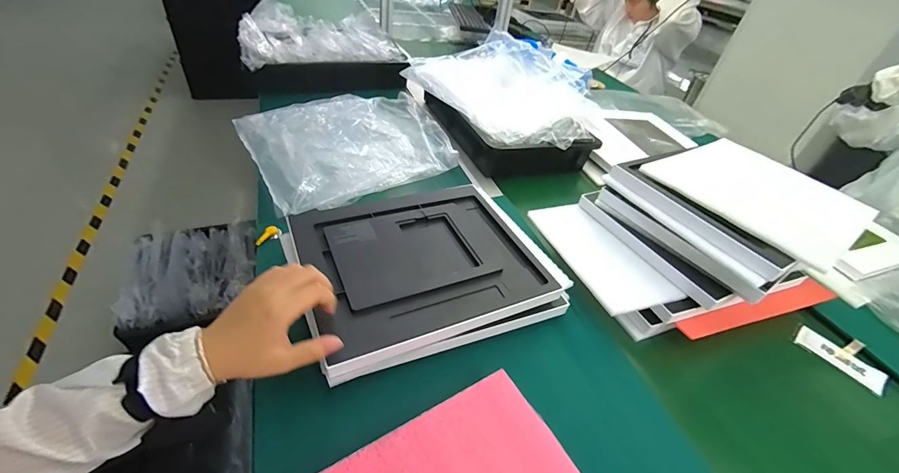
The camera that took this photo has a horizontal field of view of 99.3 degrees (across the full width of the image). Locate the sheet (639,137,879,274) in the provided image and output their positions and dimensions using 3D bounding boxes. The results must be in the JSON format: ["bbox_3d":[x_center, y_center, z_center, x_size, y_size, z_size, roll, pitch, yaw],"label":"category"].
[{"bbox_3d":[0.475,-0.071,0.582,0.291,0.016,0.245,-20,48,-30],"label":"sheet"}]

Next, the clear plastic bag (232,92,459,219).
[{"bbox_3d":[-0.213,-0.206,0.795,0.365,0.044,0.363,-20,49,-26],"label":"clear plastic bag"}]

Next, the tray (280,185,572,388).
[{"bbox_3d":[-0.026,0.031,0.528,0.337,0.052,0.254,-16,47,-22],"label":"tray"}]

